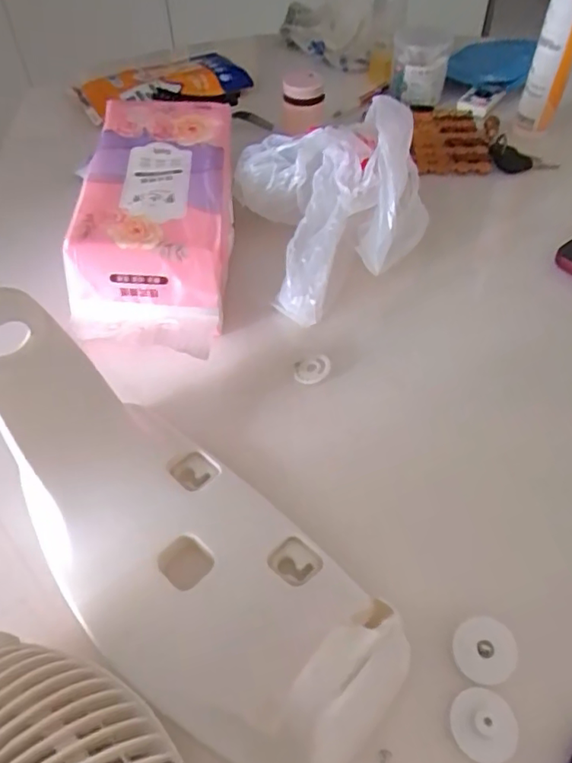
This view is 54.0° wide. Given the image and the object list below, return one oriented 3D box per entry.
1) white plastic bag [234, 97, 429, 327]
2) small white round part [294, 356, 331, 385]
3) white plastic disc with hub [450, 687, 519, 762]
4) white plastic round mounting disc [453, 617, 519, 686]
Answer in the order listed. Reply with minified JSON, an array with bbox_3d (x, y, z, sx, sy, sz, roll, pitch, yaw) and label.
[{"bbox_3d":[0.050,-0.175,0.535,0.168,0.133,0.193,-15,52,-10],"label":"white plastic bag"},{"bbox_3d":[0.022,-0.010,0.474,0.030,0.011,0.025,-3,51,-1],"label":"small white round part"},{"bbox_3d":[0.108,0.188,0.307,0.033,0.009,0.035,-1,51,1],"label":"white plastic disc with hub"},{"bbox_3d":[0.116,0.157,0.327,0.035,0.004,0.034,-3,74,12],"label":"white plastic round mounting disc"}]

